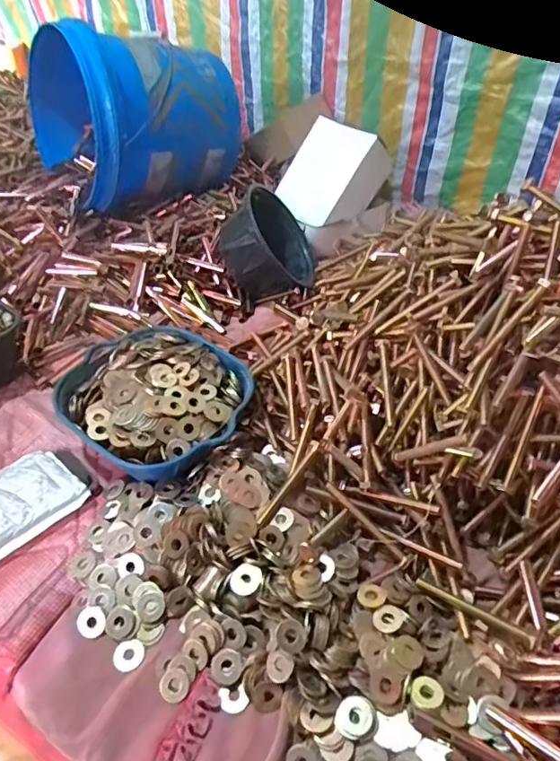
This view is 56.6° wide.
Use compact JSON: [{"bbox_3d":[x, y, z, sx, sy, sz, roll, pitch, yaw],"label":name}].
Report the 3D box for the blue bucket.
[{"bbox_3d":[-0.249,-0.464,0.892,0.275,0.242,0.275,-30,53,-28],"label":"blue bucket"}]

